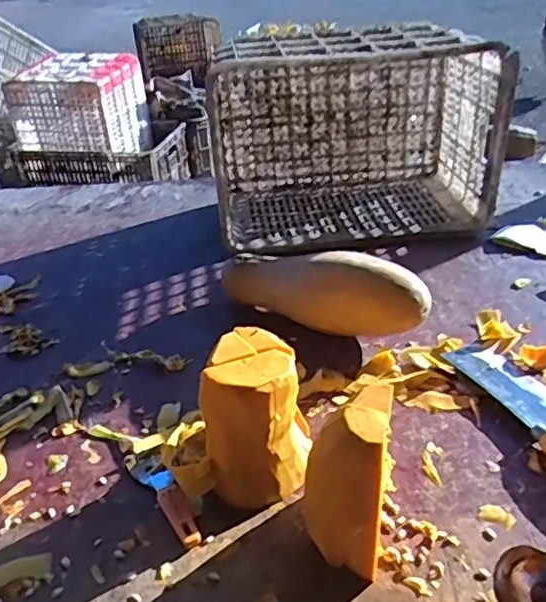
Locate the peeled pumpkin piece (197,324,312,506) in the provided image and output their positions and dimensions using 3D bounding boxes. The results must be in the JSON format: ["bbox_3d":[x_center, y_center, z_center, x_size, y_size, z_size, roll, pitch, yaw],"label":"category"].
[{"bbox_3d":[-0.018,0.129,0.680,0.113,0.165,0.115,-5,31,0],"label":"peeled pumpkin piece"}]

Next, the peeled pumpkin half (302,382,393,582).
[{"bbox_3d":[0.069,0.177,0.590,0.079,0.175,0.089,3,32,12],"label":"peeled pumpkin half"}]

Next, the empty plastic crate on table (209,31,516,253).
[{"bbox_3d":[0.150,-0.336,1.235,0.523,0.352,0.334,-5,31,0],"label":"empty plastic crate on table"}]

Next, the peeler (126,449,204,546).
[{"bbox_3d":[-0.125,0.220,0.696,0.037,0.011,0.156,-22,35,-26],"label":"peeler"}]

